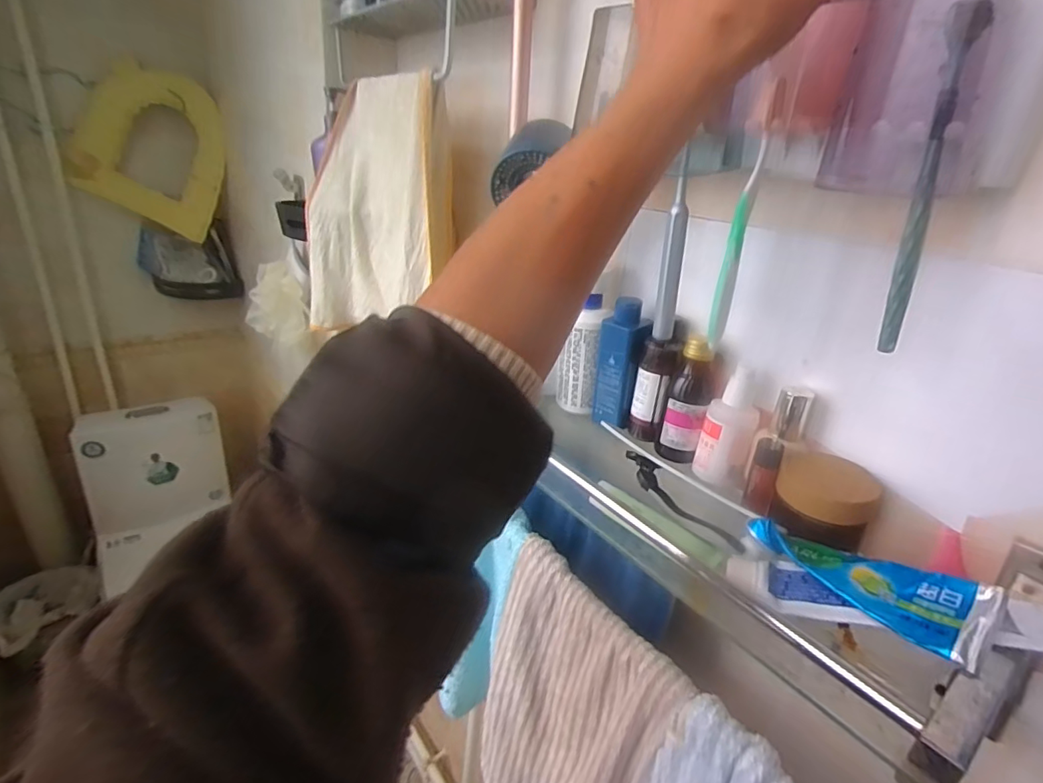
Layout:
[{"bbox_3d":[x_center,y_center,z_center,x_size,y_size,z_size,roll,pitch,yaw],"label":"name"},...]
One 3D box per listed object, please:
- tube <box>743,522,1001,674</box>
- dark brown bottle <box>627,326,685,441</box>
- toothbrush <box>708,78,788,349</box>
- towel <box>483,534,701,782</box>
[{"bbox_3d":[0.217,0.122,0.343,0.053,0.031,0.143,-41,30,-29],"label":"tube"},{"bbox_3d":[0.137,-0.005,0.536,0.038,0.120,0.034,11,24,12],"label":"dark brown bottle"},{"bbox_3d":[0.159,-0.120,0.376,0.013,0.175,0.013,16,26,22],"label":"toothbrush"},{"bbox_3d":[0.041,0.377,0.569,0.065,0.359,0.220,-11,29,-33],"label":"towel"}]

